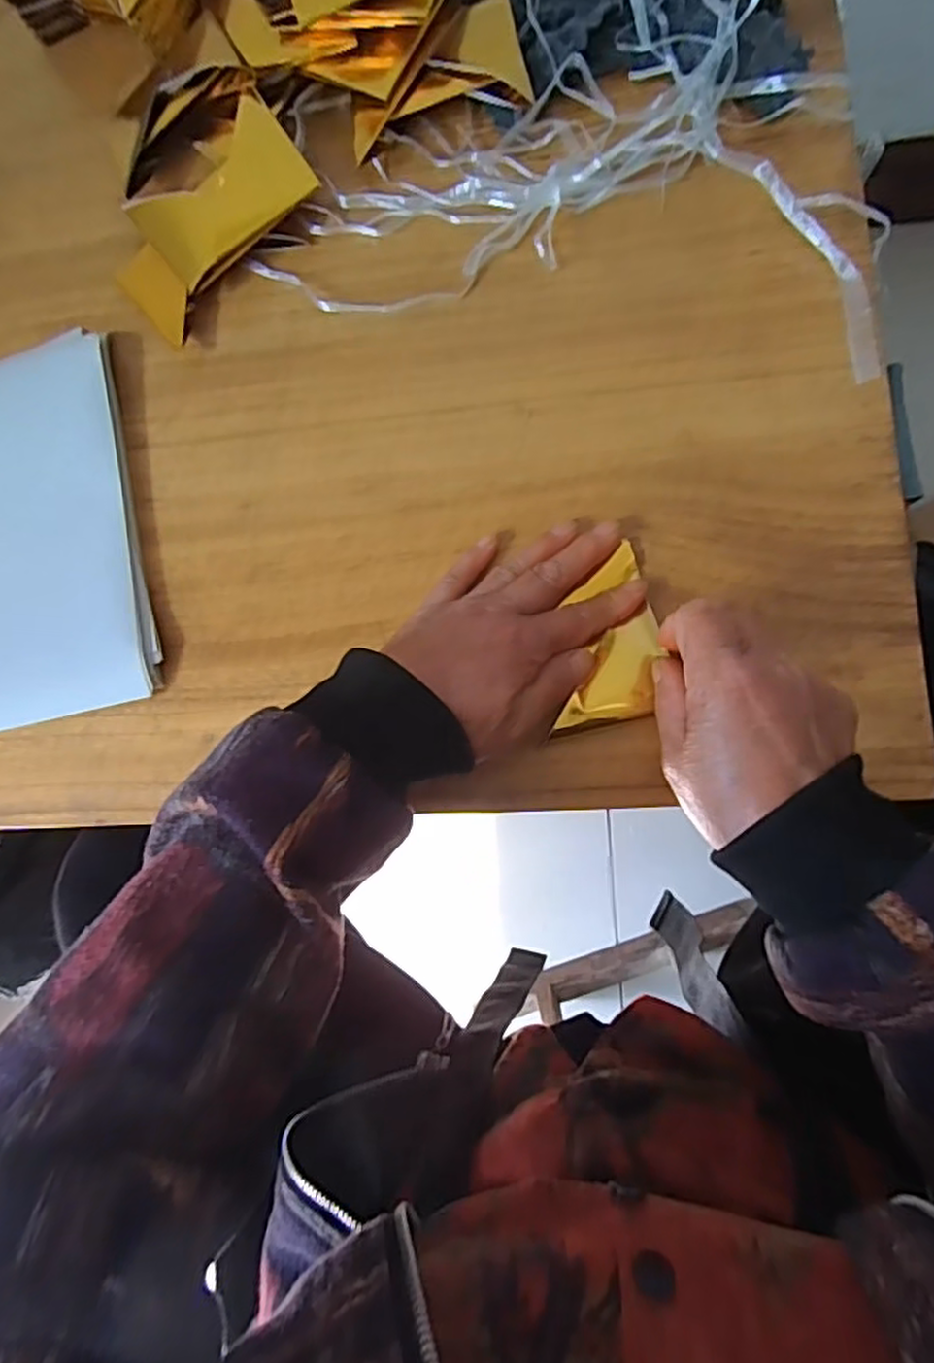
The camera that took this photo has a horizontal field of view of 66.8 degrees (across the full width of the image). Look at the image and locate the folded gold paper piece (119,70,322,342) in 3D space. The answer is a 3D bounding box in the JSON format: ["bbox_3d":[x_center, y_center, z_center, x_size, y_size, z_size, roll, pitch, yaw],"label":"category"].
[{"bbox_3d":[-0.163,-0.288,0.416,0.132,0.025,0.113,-44,80,0],"label":"folded gold paper piece"}]

